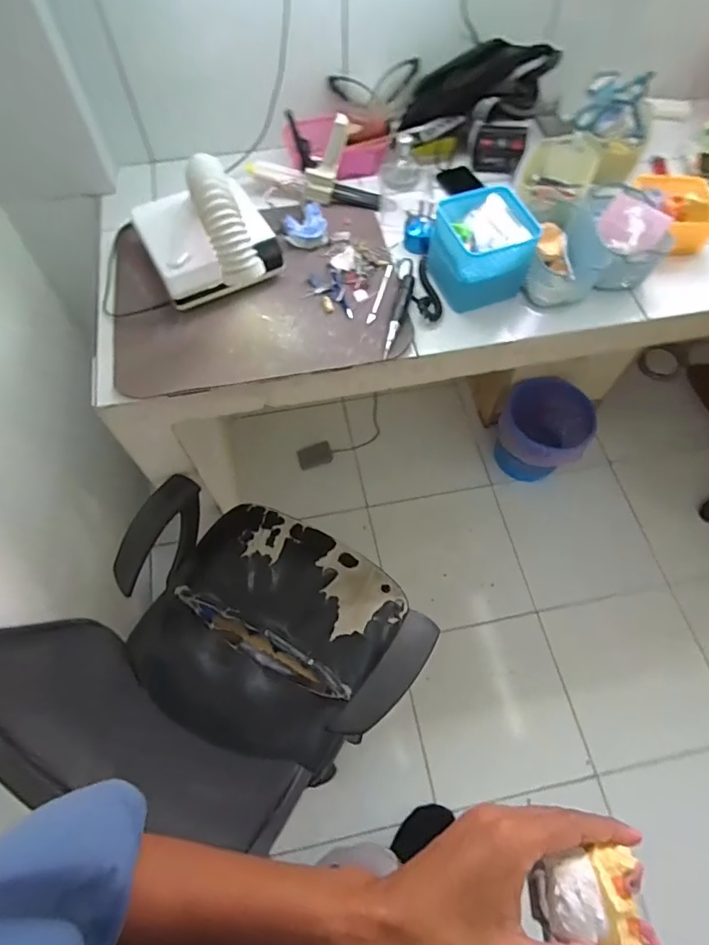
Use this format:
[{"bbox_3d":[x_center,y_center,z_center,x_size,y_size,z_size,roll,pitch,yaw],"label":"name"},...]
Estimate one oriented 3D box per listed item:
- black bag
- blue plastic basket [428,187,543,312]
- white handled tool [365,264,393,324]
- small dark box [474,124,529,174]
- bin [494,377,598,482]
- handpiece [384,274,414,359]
[{"bbox_3d":[0.224,-0.725,0.946,0.254,0.143,0.106,-9,63,-6],"label":"black bag"},{"bbox_3d":[0.204,-0.370,0.820,0.133,0.112,0.142,-17,64,-9],"label":"blue plastic basket"},{"bbox_3d":[0.044,-0.306,0.850,0.012,0.009,0.137,16,64,7],"label":"white handled tool"},{"bbox_3d":[0.282,-0.632,0.969,0.095,0.074,0.036,17,64,8],"label":"small dark box"},{"bbox_3d":[0.568,-0.112,1.508,0.248,0.228,0.269,27,65,12],"label":"bin"},{"bbox_3d":[0.073,-0.262,0.815,0.021,0.017,0.167,14,63,6],"label":"handpiece"}]

